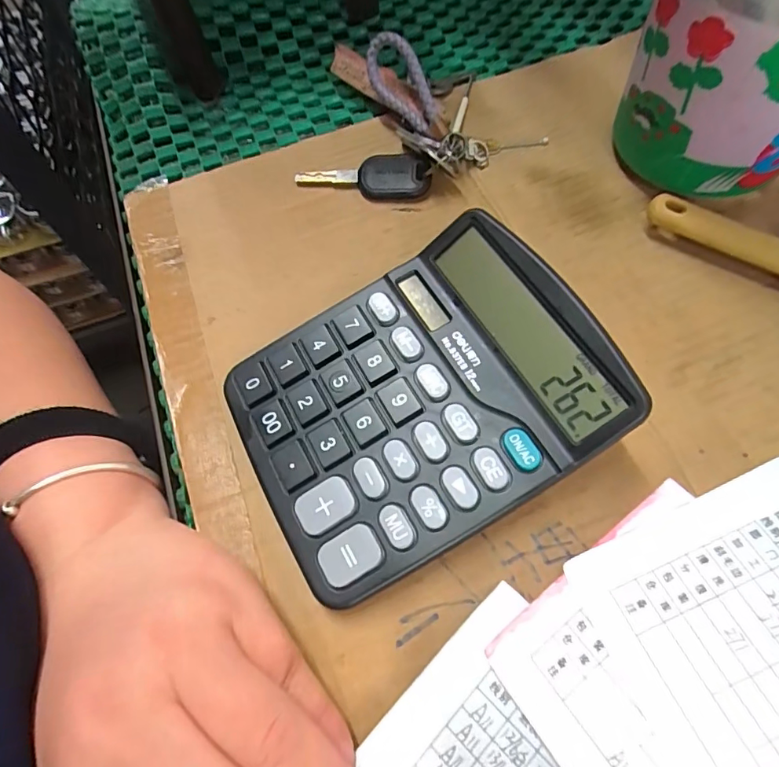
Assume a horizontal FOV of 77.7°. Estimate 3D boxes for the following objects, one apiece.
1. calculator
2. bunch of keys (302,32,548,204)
[{"bbox_3d":[0.010,0.004,0.200,0.139,0.049,0.115,-27,66,-11],"label":"calculator"},{"bbox_3d":[0.017,-0.168,0.288,0.144,0.039,0.119,-1,64,2],"label":"bunch of keys"}]

